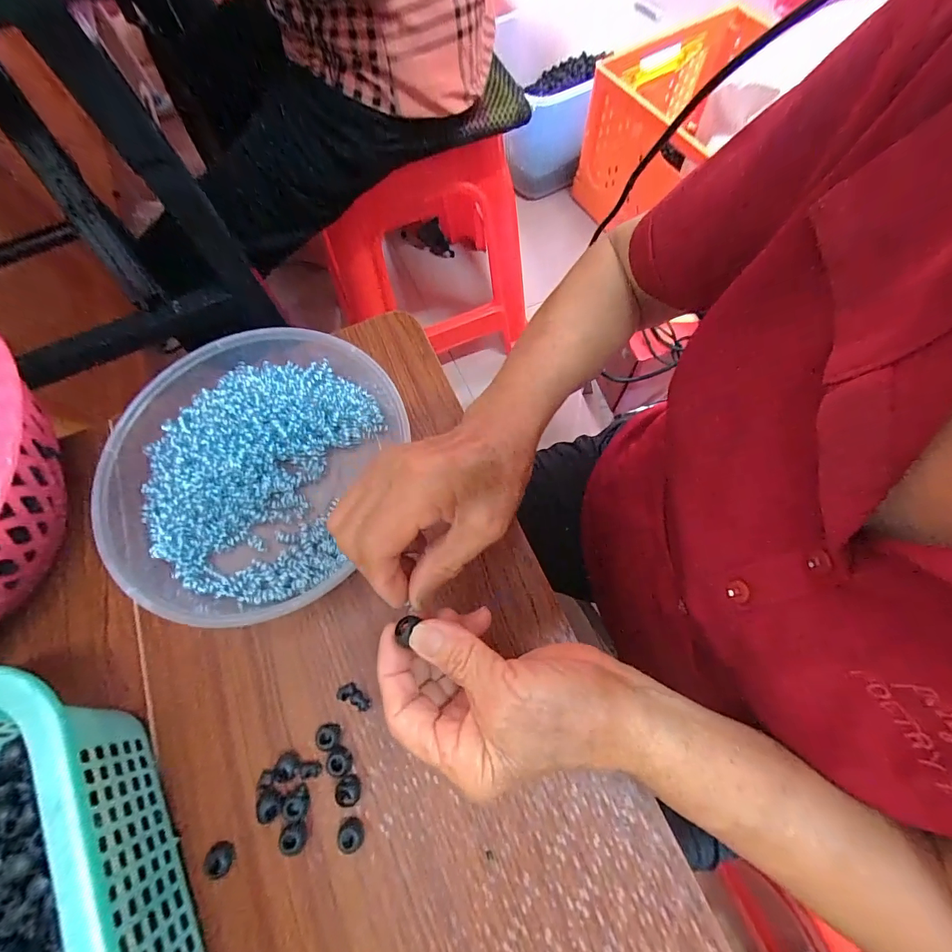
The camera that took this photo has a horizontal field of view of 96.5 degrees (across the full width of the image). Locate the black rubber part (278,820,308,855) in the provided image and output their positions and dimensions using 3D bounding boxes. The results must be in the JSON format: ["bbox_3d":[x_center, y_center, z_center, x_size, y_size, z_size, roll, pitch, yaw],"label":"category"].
[{"bbox_3d":[-0.110,0.219,0.258,0.018,0.010,0.016,-41,70,-14],"label":"black rubber part"}]

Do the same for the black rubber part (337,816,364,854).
[{"bbox_3d":[-0.075,0.217,0.257,0.016,0.013,0.013,41,76,16],"label":"black rubber part"}]

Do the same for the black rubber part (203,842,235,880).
[{"bbox_3d":[-0.155,0.232,0.256,0.014,0.010,0.016,-32,71,-9],"label":"black rubber part"}]

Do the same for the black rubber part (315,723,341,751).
[{"bbox_3d":[-0.094,0.169,0.274,0.015,0.014,0.013,14,70,8],"label":"black rubber part"}]

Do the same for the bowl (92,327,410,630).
[{"bbox_3d":[-0.170,-0.006,0.334,0.216,0.053,0.228,12,70,7],"label":"bowl"}]

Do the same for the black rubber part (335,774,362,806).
[{"bbox_3d":[-0.078,0.194,0.262,0.015,0.013,0.014,-1,69,2],"label":"black rubber part"}]

